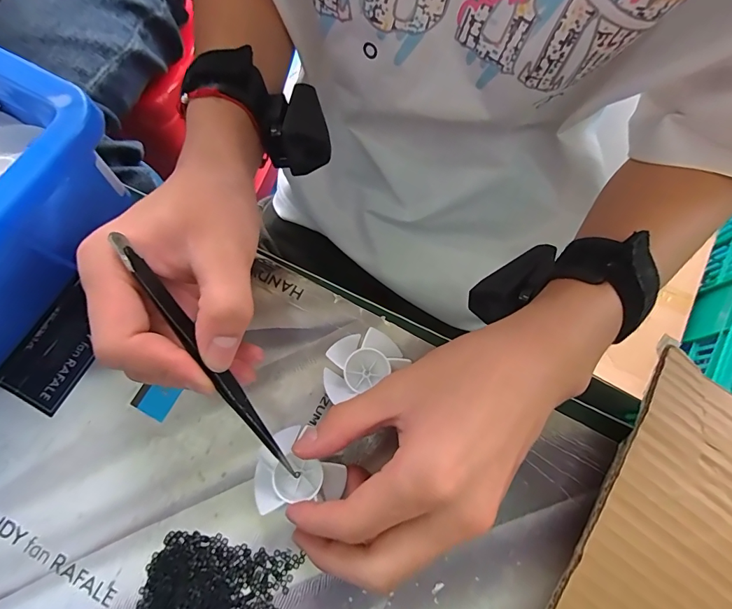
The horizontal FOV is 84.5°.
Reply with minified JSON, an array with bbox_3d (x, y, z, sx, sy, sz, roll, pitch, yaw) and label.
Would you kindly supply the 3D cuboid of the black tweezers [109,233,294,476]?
[{"bbox_3d":[-0.066,0.027,0.174,0.007,0.011,0.125,-33,106,-8],"label":"black tweezers"}]

